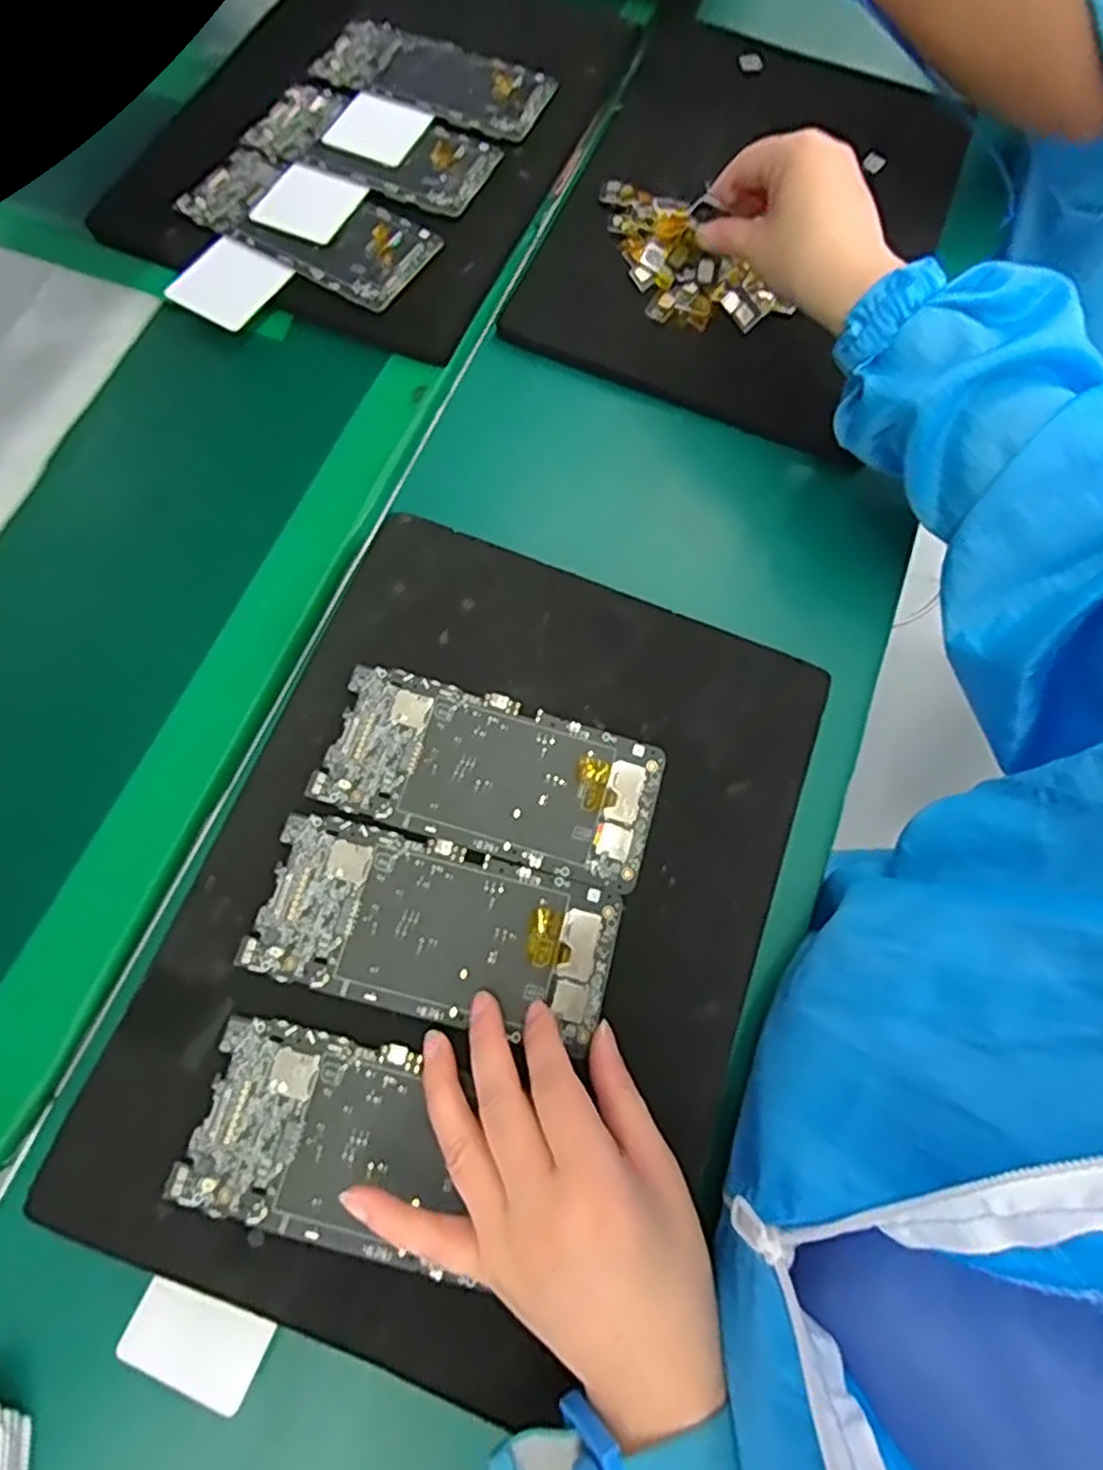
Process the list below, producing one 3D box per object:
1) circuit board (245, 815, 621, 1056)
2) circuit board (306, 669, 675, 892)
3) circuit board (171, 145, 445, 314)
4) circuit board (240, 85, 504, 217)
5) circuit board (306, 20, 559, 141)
[{"bbox_3d":[-0.049,0.085,0.314,0.151,0.005,0.068,13,72,2],"label":"circuit board"},{"bbox_3d":[-0.026,0.017,0.337,0.152,0.006,0.071,16,72,3],"label":"circuit board"},{"bbox_3d":[-0.153,-0.323,0.448,0.155,0.004,0.074,30,73,8],"label":"circuit board"},{"bbox_3d":[-0.116,-0.392,0.469,0.158,0.005,0.078,21,72,5],"label":"circuit board"},{"bbox_3d":[-0.080,-0.458,0.493,0.154,0.004,0.073,22,73,5],"label":"circuit board"}]

